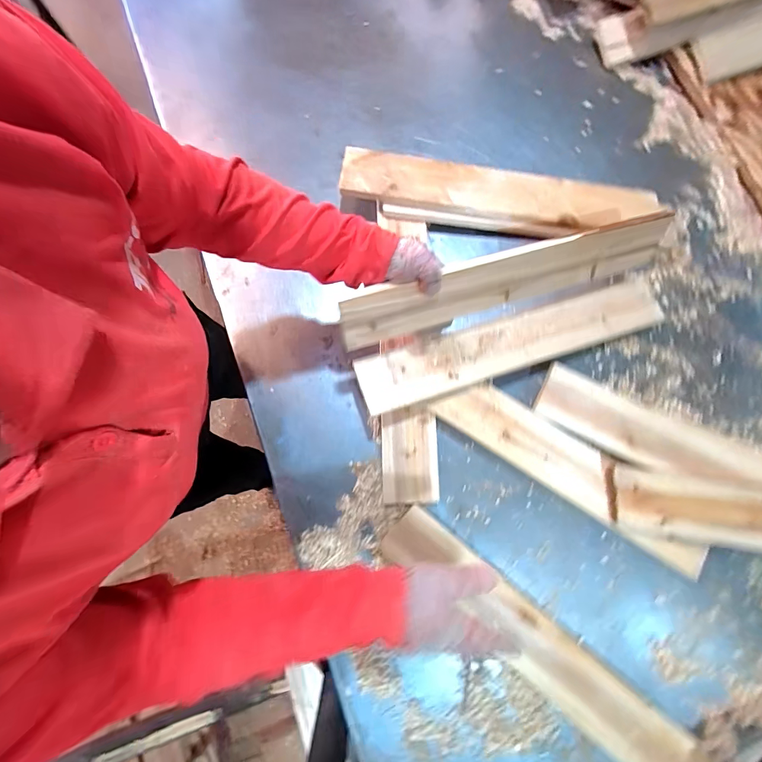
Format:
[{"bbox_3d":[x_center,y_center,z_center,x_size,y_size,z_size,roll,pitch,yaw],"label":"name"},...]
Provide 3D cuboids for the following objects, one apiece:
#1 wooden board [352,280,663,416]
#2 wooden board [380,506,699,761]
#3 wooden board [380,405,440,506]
[{"bbox_3d":[0.199,-0.055,0.532,0.470,0.018,0.078,-16,80,-10],"label":"wooden board"},{"bbox_3d":[0.201,0.347,0.464,0.462,0.028,0.083,41,80,6],"label":"wooden board"},{"bbox_3d":[0.042,0.106,0.517,0.079,0.018,0.132,-2,77,-1],"label":"wooden board"}]

